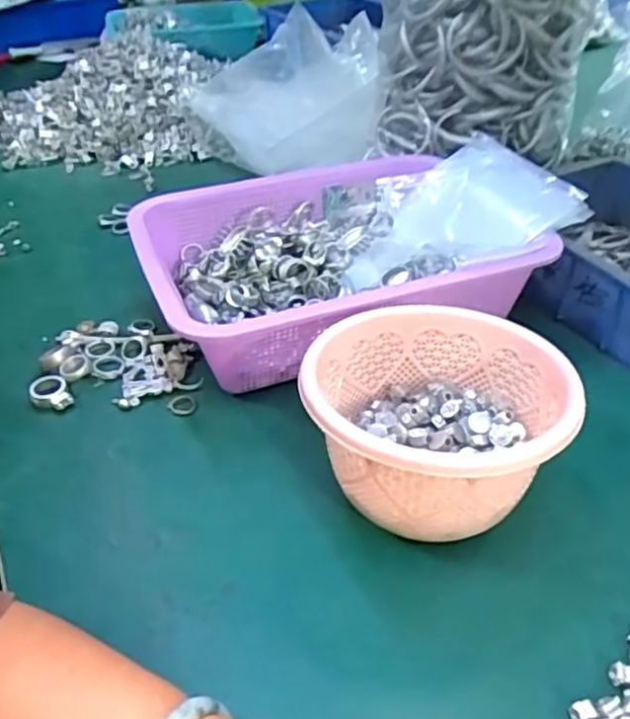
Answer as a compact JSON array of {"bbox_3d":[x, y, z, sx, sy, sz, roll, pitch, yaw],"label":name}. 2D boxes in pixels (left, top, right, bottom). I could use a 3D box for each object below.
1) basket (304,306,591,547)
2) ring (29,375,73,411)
[{"bbox_3d":[0.069,0.043,0.391,0.140,0.098,0.144,-1,39,1],"label":"basket"},{"bbox_3d":[-0.192,0.025,0.483,0.026,0.013,0.028,-1,38,1],"label":"ring"}]

